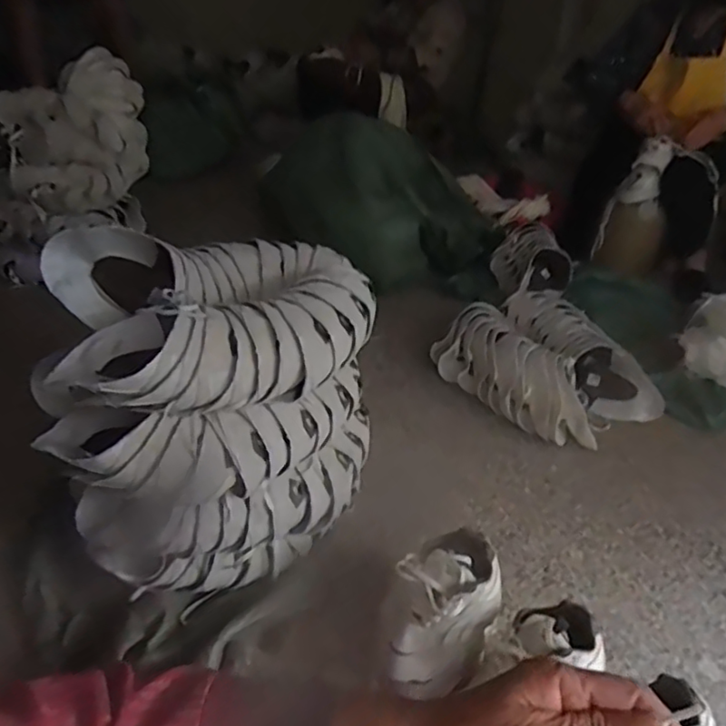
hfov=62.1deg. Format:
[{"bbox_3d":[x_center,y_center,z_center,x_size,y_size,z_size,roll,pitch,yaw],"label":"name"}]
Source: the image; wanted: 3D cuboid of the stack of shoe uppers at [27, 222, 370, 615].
[{"bbox_3d":[-0.229,0.069,0.956,0.472,0.439,0.342,-13,40,-21],"label":"stack of shoe uppers"}]

